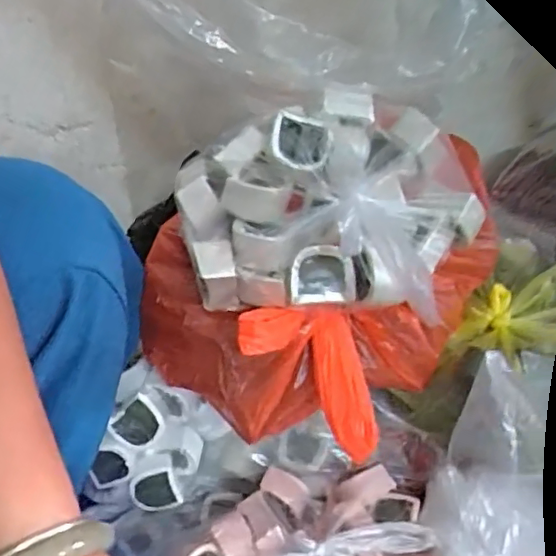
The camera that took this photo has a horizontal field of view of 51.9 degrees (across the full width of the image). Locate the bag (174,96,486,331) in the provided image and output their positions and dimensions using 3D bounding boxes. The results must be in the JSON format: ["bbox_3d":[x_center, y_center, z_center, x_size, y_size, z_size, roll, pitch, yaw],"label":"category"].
[{"bbox_3d":[0.043,-0.053,0.429,0.223,0.114,0.137,-13,34,-13],"label":"bag"}]

